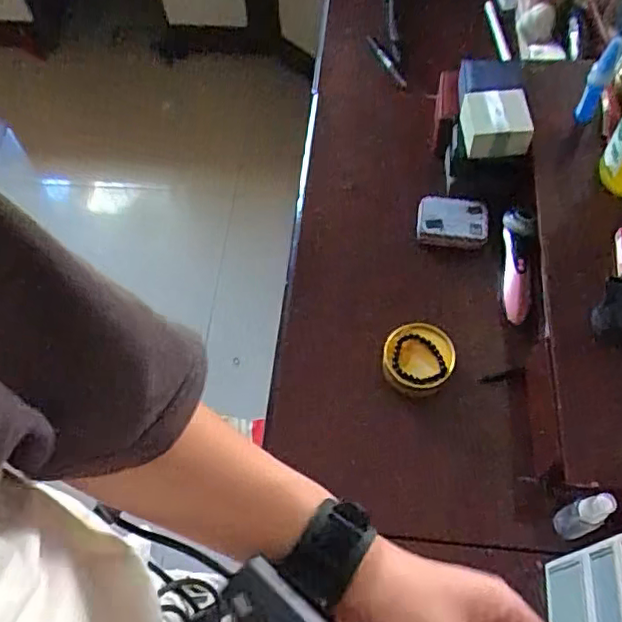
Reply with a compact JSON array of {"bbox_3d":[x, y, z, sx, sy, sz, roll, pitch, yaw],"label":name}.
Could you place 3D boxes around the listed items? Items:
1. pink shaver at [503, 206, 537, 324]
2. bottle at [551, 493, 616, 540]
[{"bbox_3d":[0.272,-0.059,0.782,0.034,0.025,0.154,4,77,6],"label":"pink shaver"},{"bbox_3d":[0.268,0.202,0.584,0.021,0.105,0.029,-29,63,-13],"label":"bottle"}]

